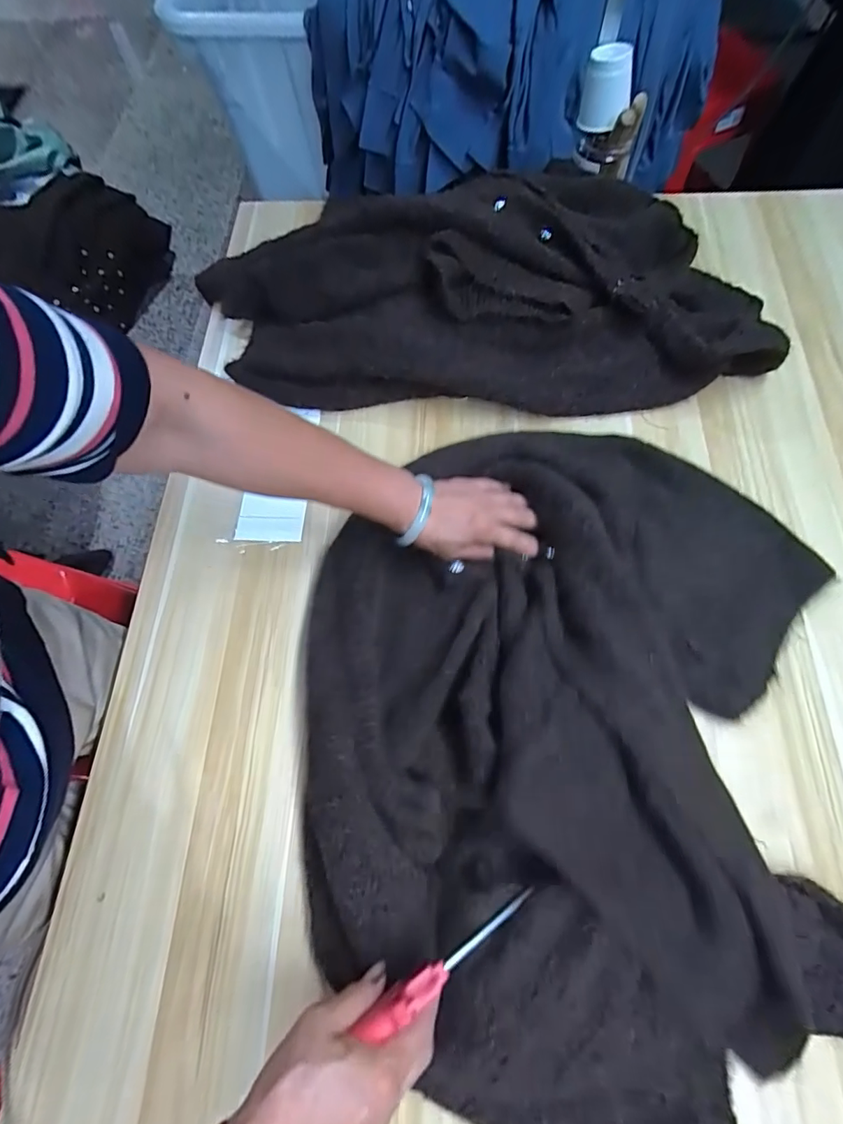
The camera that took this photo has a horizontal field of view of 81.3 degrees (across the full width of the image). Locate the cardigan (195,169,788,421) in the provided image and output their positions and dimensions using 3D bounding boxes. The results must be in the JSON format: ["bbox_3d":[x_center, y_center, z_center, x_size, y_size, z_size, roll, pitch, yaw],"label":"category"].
[{"bbox_3d":[0.061,-0.342,0.596,0.691,0.100,0.315,-3,67,2],"label":"cardigan"}]

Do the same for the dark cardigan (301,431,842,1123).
[{"bbox_3d":[0.126,0.128,0.419,0.459,0.066,0.560,6,68,6],"label":"dark cardigan"}]

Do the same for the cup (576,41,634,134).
[{"bbox_3d":[0.230,-0.588,0.605,0.059,0.071,0.064,-1,67,3],"label":"cup"}]

